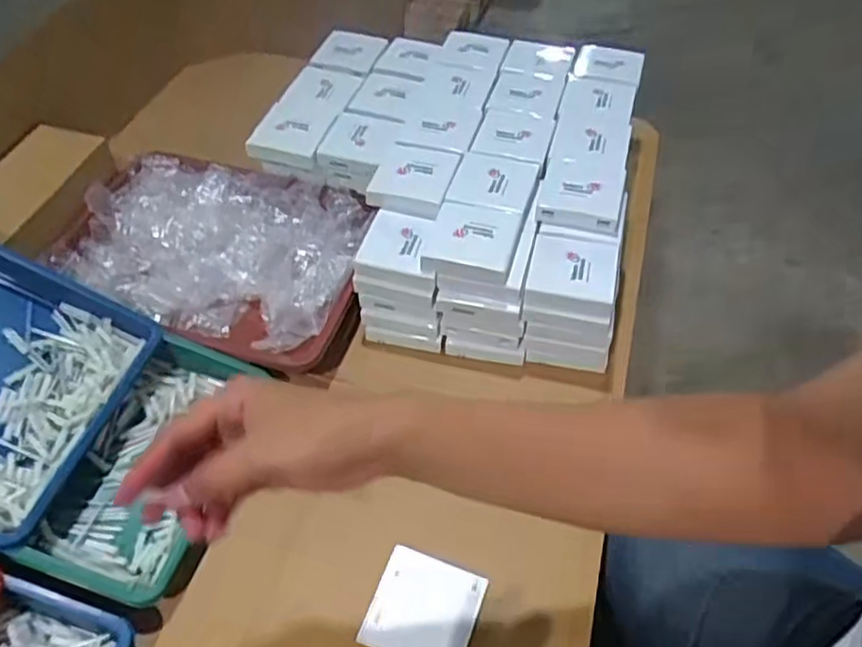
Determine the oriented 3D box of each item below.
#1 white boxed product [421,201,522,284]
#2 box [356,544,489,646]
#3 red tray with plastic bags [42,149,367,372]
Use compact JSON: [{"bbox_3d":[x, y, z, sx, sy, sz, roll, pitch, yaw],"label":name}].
[{"bbox_3d":[0.042,-0.084,0.679,0.084,0.023,0.087,13,51,10],"label":"white boxed product"},{"bbox_3d":[-0.006,0.239,0.562,0.088,0.010,0.083,17,52,13],"label":"box"},{"bbox_3d":[-0.246,-0.077,0.772,0.339,0.071,0.249,11,51,8],"label":"red tray with plastic bags"}]

